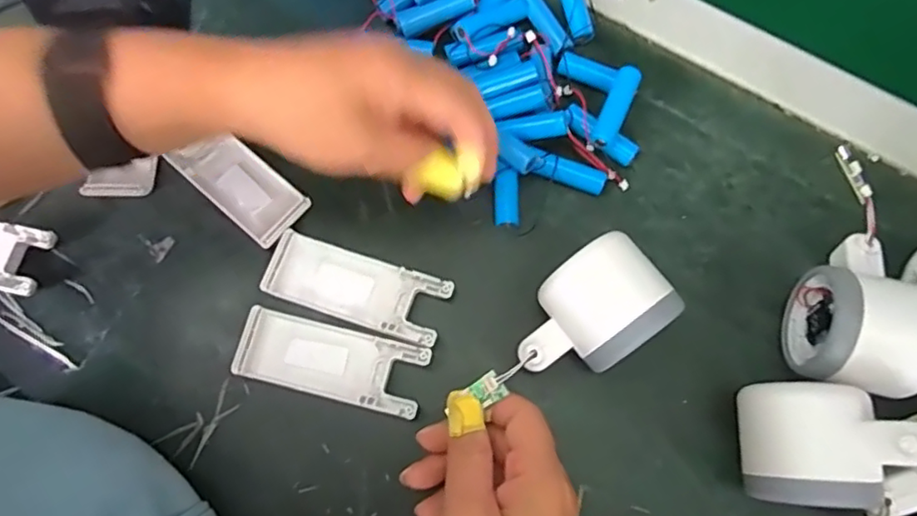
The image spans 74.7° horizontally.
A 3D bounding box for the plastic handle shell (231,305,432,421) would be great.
[{"bbox_3d":[-0.071,0.060,0.342,0.104,0.018,0.040,13,77,5],"label":"plastic handle shell"}]

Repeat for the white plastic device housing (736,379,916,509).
[{"bbox_3d":[0.173,0.089,0.290,0.068,0.073,0.058,3,76,3],"label":"white plastic device housing"}]

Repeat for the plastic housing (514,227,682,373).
[{"bbox_3d":[0.069,0.032,0.319,0.083,0.057,0.056,-35,77,-7],"label":"plastic housing"}]

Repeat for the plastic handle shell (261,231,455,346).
[{"bbox_3d":[-0.059,0.018,0.351,0.104,0.012,0.040,18,77,7],"label":"plastic handle shell"}]

